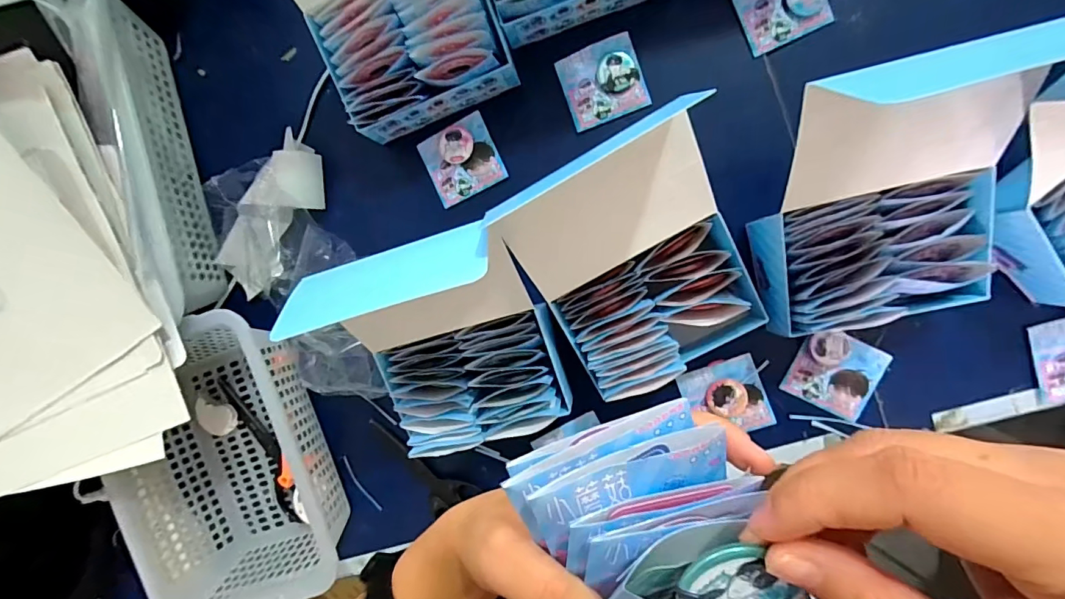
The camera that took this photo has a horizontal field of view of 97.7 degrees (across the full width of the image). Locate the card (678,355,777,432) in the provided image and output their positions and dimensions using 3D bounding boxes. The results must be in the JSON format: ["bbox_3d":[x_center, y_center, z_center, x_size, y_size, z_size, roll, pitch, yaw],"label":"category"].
[{"bbox_3d":[0.176,0.090,0.421,0.067,0.009,0.065,-21,85,6],"label":"card"}]

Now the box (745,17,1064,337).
[{"bbox_3d":[0.253,-0.060,0.326,0.161,0.145,0.170,-9,94,9],"label":"box"}]

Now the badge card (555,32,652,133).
[{"bbox_3d":[0.063,-0.195,0.416,0.069,0.014,0.068,-19,93,9],"label":"badge card"}]

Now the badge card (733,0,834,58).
[{"bbox_3d":[0.209,-0.253,0.392,0.069,0.013,0.069,-24,92,10],"label":"badge card"}]

